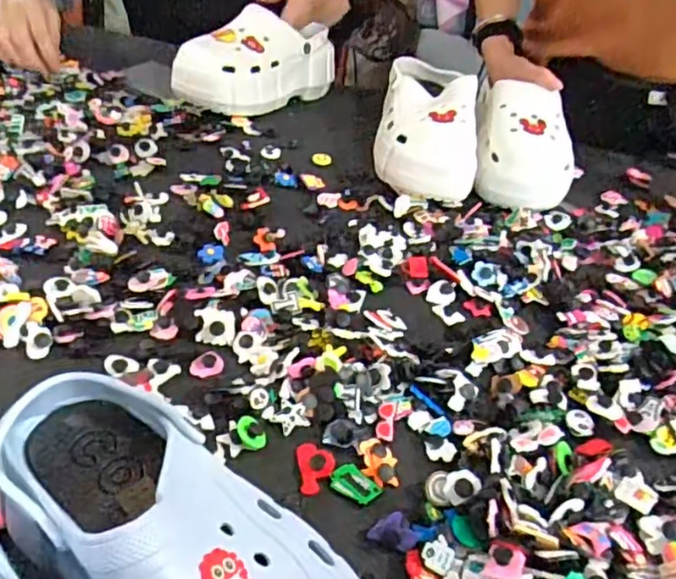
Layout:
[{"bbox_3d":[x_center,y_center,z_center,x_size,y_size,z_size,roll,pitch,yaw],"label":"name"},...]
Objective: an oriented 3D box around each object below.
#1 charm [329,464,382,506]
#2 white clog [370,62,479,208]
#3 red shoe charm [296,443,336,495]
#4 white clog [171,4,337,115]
[{"bbox_3d":[0.012,0.127,0.408,0.032,0.006,0.018,26,42,21],"label":"charm"},{"bbox_3d":[0.111,-0.197,0.760,0.118,0.094,0.213,11,39,3],"label":"white clog"},{"bbox_3d":[-0.014,0.117,0.415,0.024,0.006,0.034,-1,40,-12],"label":"red shoe charm"},{"bbox_3d":[-0.104,-0.307,0.847,0.097,0.109,0.228,32,44,26],"label":"white clog"}]

